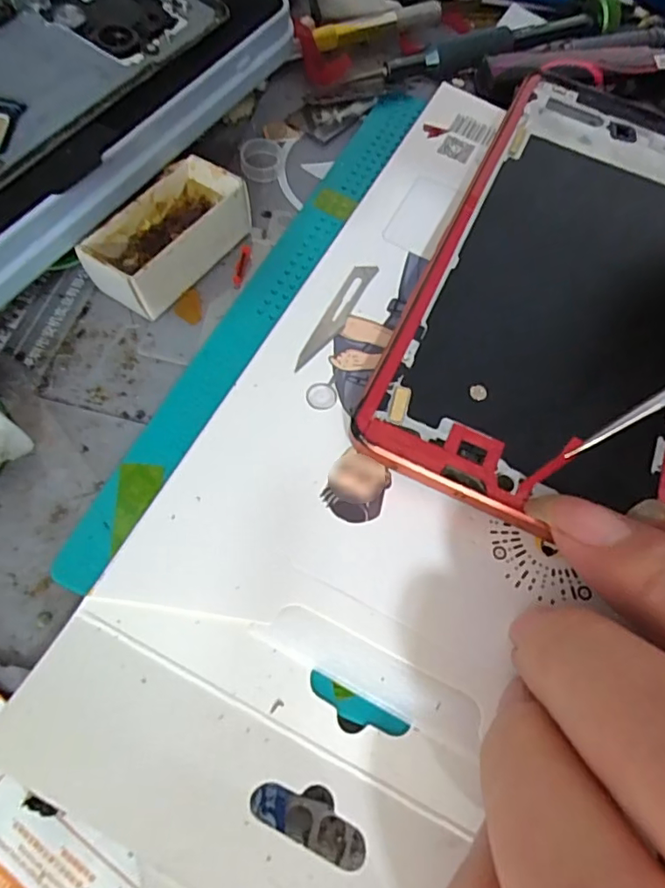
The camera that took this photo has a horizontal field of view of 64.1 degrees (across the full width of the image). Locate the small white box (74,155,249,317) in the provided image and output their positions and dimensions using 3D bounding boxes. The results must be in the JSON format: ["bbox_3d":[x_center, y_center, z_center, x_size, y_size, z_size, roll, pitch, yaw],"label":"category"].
[{"bbox_3d":[-0.048,-0.059,0.154,0.022,0.018,0.048,34,68,12],"label":"small white box"}]

